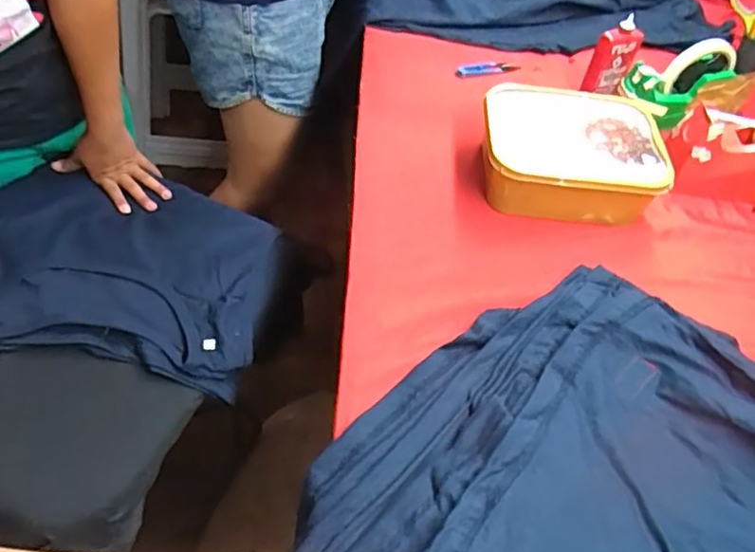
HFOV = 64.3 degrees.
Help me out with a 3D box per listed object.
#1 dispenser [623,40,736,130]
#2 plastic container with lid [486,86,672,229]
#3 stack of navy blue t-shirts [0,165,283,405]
[{"bbox_3d":[0.405,-0.262,0.812,0.141,0.085,0.060,-24,21,7],"label":"dispenser"},{"bbox_3d":[0.222,-0.144,0.704,0.206,0.075,0.184,10,49,2],"label":"plastic container with lid"},{"bbox_3d":[-0.351,-0.022,0.782,0.447,0.075,0.311,11,48,-5],"label":"stack of navy blue t-shirts"}]

